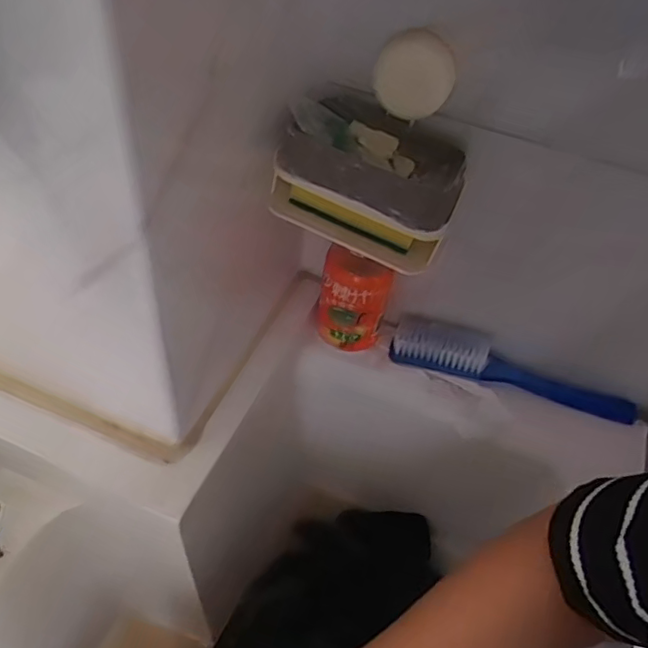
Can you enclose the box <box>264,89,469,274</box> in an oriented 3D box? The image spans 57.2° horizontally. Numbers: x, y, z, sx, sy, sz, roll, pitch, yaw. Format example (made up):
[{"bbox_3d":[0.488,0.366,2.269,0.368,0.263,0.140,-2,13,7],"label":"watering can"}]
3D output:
[{"bbox_3d":[0.036,-0.101,0.427,0.133,0.084,0.090,28,51,18],"label":"box"}]

